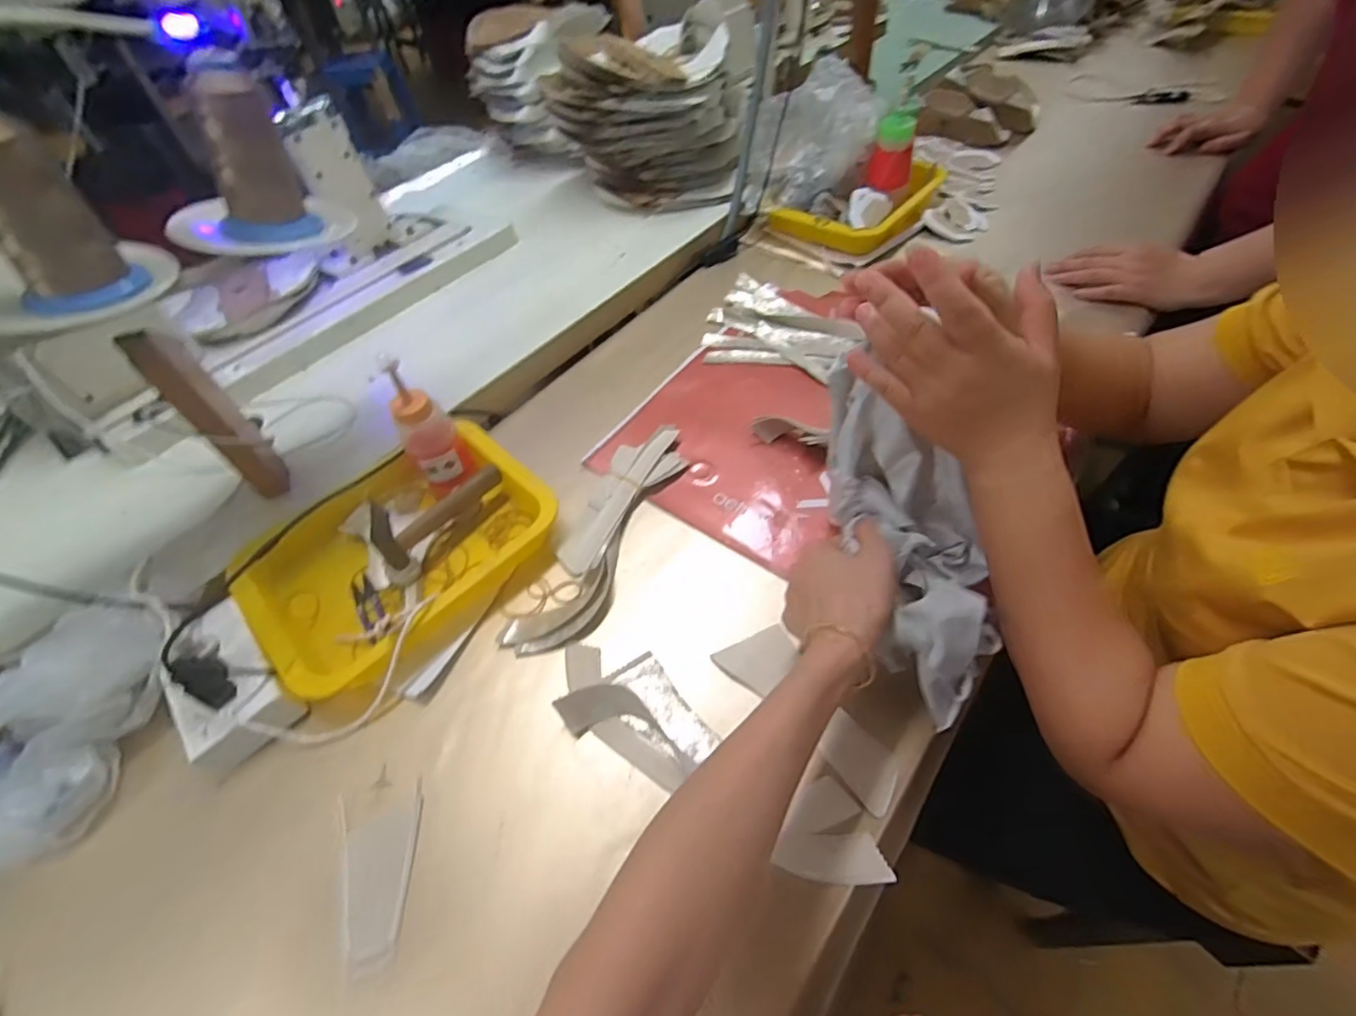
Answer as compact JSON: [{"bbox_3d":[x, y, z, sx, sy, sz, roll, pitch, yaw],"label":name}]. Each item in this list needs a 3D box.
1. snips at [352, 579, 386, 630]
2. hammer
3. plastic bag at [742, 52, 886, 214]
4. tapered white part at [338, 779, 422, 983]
[{"bbox_3d":[-0.278,0.089,0.522,0.020,0.012,0.075,-30,56,-18],"label":"snips"},{"bbox_3d":[-0.220,0.000,0.535,0.021,0.089,0.135,29,60,24],"label":"hammer"},{"bbox_3d":[0.189,-0.514,0.833,0.173,0.158,0.133,2,53,6],"label":"plastic bag"},{"bbox_3d":[-0.205,0.253,0.401,0.056,0.004,0.104,-15,53,-8],"label":"tapered white part"}]

